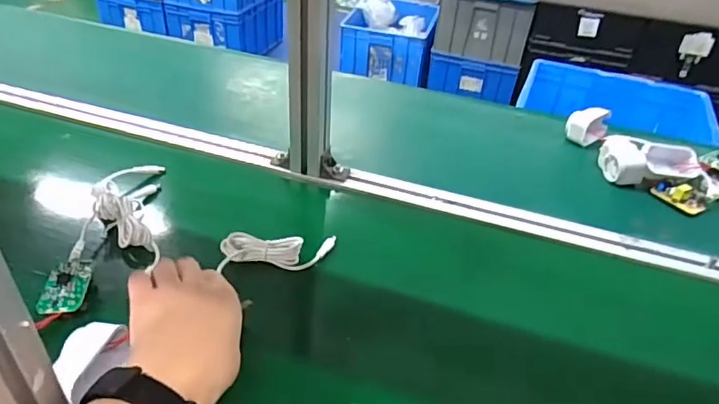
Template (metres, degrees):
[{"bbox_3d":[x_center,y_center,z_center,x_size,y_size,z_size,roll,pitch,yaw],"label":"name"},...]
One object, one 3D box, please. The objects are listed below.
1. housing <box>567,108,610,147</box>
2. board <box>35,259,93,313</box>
[{"bbox_3d":[0.351,-0.120,0.807,0.066,0.045,0.048,-23,46,-28],"label":"housing"},{"bbox_3d":[-0.267,0.076,0.486,0.038,0.007,0.061,-1,43,-10],"label":"board"}]

